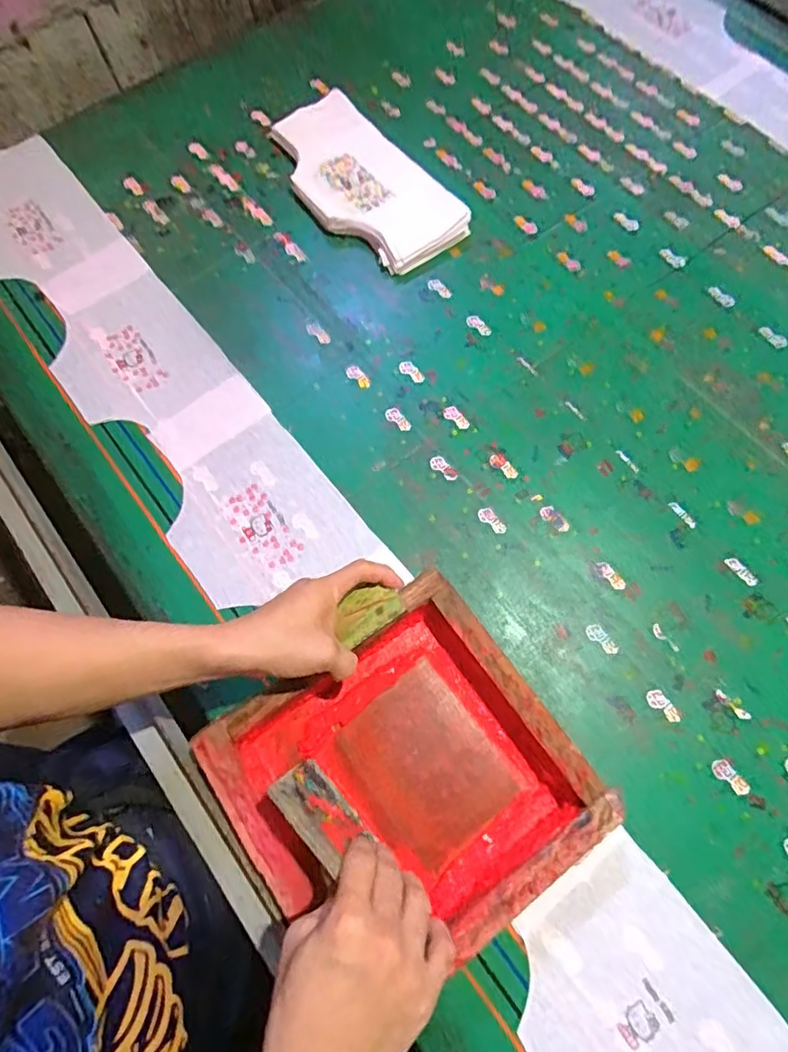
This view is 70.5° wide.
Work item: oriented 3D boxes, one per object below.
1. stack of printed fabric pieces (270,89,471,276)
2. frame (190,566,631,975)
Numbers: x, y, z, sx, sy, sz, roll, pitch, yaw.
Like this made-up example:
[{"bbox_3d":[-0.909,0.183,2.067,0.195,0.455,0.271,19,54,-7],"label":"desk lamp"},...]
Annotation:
[{"bbox_3d":[-0.048,-0.444,0.721,0.147,0.030,0.301,-36,73,-11],"label":"stack of printed fabric pieces"},{"bbox_3d":[0.009,0.211,0.466,0.254,0.049,0.247,-35,72,-11],"label":"frame"}]

